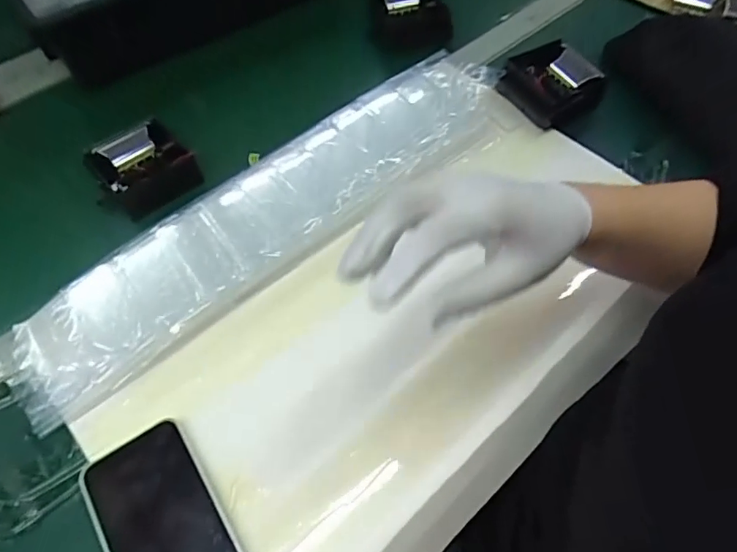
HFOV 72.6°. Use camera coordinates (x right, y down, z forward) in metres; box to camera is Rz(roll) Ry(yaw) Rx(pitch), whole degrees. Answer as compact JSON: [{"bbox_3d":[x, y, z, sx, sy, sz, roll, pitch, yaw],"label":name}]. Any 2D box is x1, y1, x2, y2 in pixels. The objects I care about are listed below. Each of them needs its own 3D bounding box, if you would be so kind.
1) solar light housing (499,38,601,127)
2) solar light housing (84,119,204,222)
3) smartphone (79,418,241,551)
[{"bbox_3d":[0.203,-0.223,0.575,0.097,0.036,0.104,-23,62,-13],"label":"solar light housing"},{"bbox_3d":[-0.236,-0.112,0.531,0.102,0.046,0.093,-28,63,-16],"label":"solar light housing"},{"bbox_3d":[-0.141,0.184,0.349,0.078,0.012,0.160,-31,64,-17],"label":"smartphone"}]

